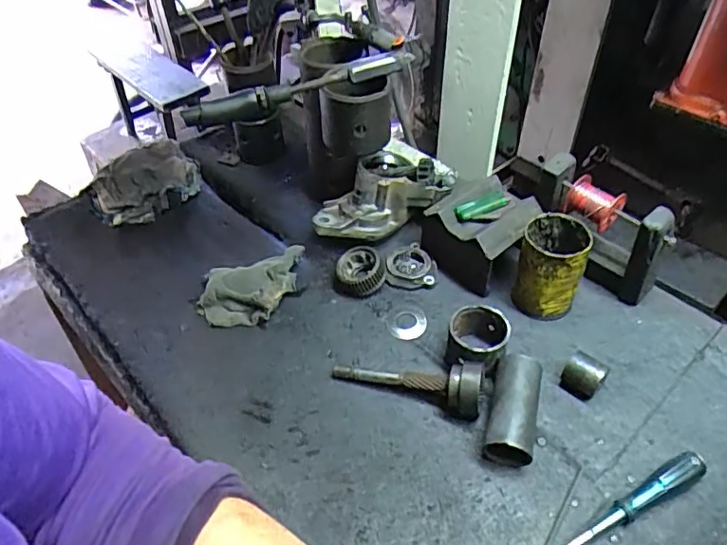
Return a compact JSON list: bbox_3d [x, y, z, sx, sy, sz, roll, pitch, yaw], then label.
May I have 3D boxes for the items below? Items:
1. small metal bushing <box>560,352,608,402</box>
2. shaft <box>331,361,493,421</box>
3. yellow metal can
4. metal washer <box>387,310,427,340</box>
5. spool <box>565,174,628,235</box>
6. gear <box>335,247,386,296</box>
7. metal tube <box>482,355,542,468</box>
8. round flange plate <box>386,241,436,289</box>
[{"bbox_3d":[0.248,0.117,0.629,0.043,0.043,0.039,31,54,29],"label":"small metal bushing"},{"bbox_3d":[0.048,0.124,0.623,0.173,0.052,0.049,4,46,6],"label":"shaft"},{"bbox_3d":[0.231,-0.006,0.695,0.078,0.110,0.080,15,48,17],"label":"yellow metal can"},{"bbox_3d":[0.055,0.066,0.712,0.050,0.005,0.042,-4,56,-6],"label":"metal washer"},{"bbox_3d":[0.284,-0.087,0.688,0.047,0.046,0.055,-31,52,-25],"label":"spool"},{"bbox_3d":[-0.001,-0.002,0.750,0.060,0.029,0.062,-4,46,4],"label":"gear"},{"bbox_3d":[0.157,0.140,0.588,0.053,0.049,0.115,10,61,16],"label":"metal tube"},{"bbox_3d":[0.065,-0.009,0.766,0.063,0.017,0.069,0,46,7],"label":"round flange plate"}]

